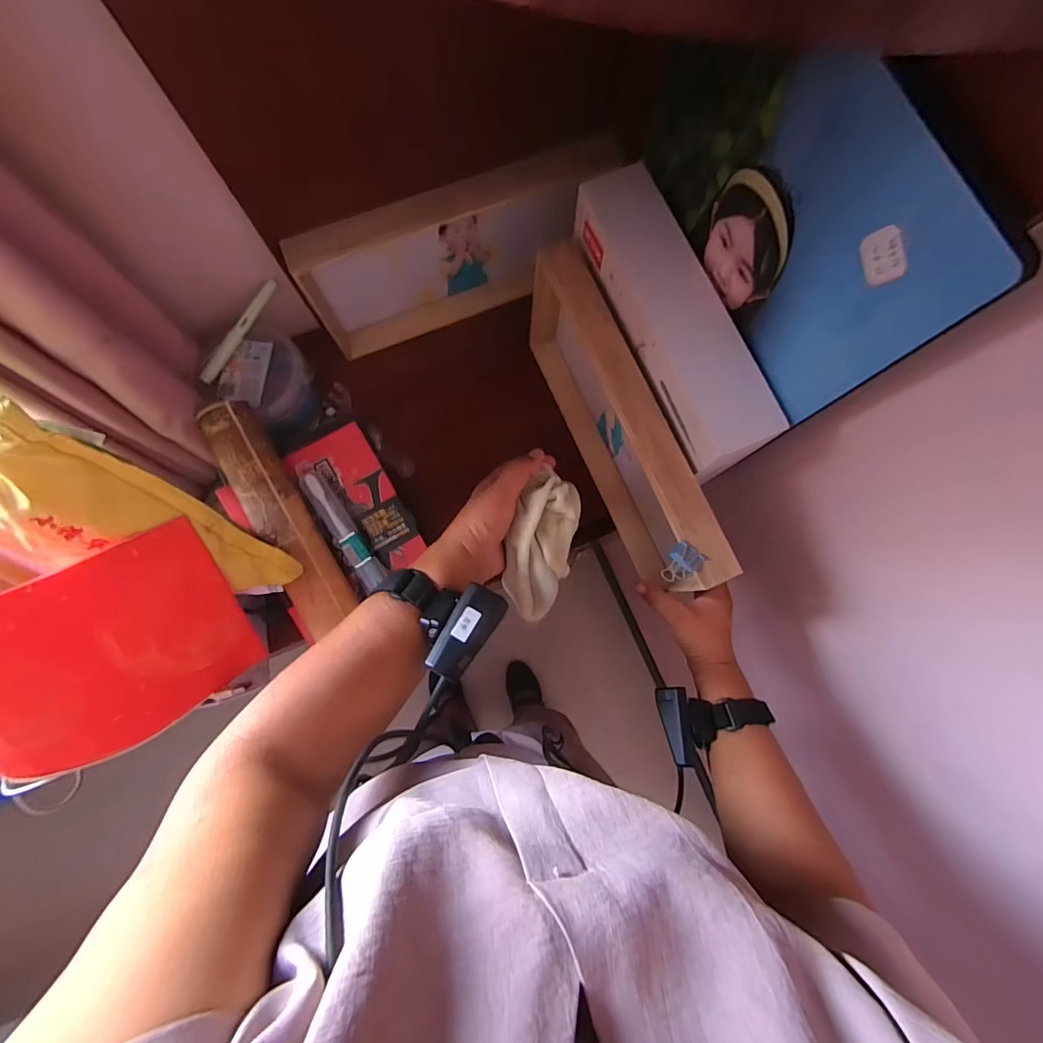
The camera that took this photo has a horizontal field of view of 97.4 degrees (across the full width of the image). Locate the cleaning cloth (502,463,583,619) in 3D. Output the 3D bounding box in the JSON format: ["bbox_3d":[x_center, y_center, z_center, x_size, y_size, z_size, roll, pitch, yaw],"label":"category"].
[{"bbox_3d":[0.017,0.028,0.421,0.056,0.038,0.134,12,105,-1],"label":"cleaning cloth"}]

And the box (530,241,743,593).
[{"bbox_3d":[0.103,-0.099,0.518,0.059,0.177,0.356,-19,82,-6],"label":"box"}]

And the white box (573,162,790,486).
[{"bbox_3d":[0.139,-0.184,0.426,0.066,0.065,0.286,-23,83,-6],"label":"white box"}]

